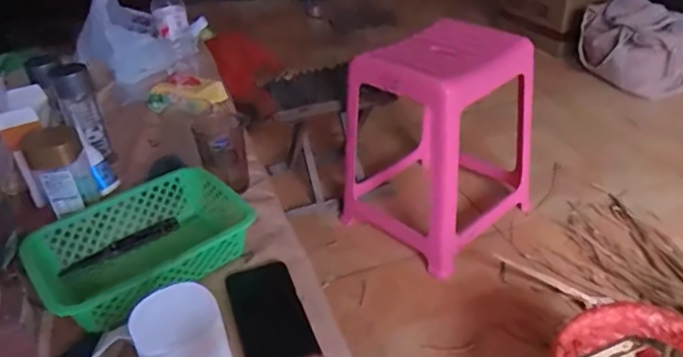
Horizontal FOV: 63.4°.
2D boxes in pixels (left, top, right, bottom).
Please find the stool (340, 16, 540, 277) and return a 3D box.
[{"bbox_3d":[0.230,-0.102,1.331,0.371,0.459,0.341,-28,41,-30],"label":"stool"}]

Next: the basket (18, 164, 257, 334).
[{"bbox_3d":[-0.242,0.085,0.703,0.247,0.069,0.175,-29,41,-31],"label":"basket"}]

